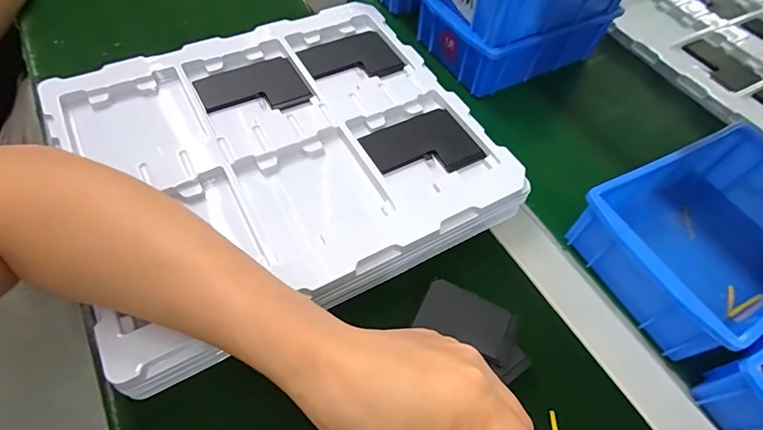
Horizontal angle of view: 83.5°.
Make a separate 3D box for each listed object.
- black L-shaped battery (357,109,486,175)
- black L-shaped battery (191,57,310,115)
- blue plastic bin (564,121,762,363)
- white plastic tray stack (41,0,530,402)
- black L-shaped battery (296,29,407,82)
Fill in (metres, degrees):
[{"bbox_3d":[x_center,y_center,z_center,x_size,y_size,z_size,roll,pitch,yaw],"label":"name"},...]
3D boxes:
[{"bbox_3d":[0.035,-0.057,0.365,0.087,0.006,0.065,-22,61,-19],"label":"black L-shaped battery"},{"bbox_3d":[-0.118,-0.116,0.391,0.090,0.008,0.070,-24,61,-20],"label":"black L-shaped battery"},{"bbox_3d":[0.272,0.013,0.347,0.199,0.058,0.129,-22,61,-19],"label":"blue plastic bin"},{"bbox_3d":[-0.081,-0.056,0.363,0.314,0.041,0.271,-24,61,-20],"label":"white plastic tray stack"},{"bbox_3d":[-0.030,-0.153,0.424,0.087,0.007,0.070,-22,61,-19],"label":"black L-shaped battery"}]

